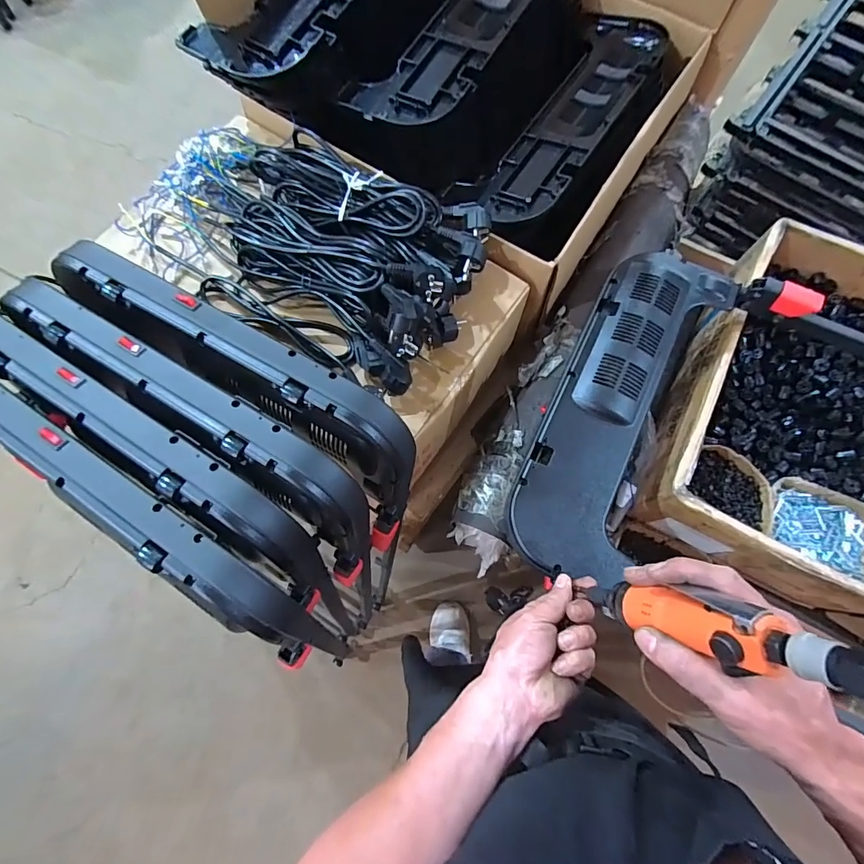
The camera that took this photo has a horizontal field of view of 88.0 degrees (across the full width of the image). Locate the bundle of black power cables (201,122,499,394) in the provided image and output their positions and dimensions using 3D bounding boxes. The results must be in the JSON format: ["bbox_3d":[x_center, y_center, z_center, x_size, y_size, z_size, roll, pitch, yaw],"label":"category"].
[{"bbox_3d":[-0.141,-0.236,0.587,0.397,0.109,0.254,29,76,9],"label":"bundle of black power cables"}]

